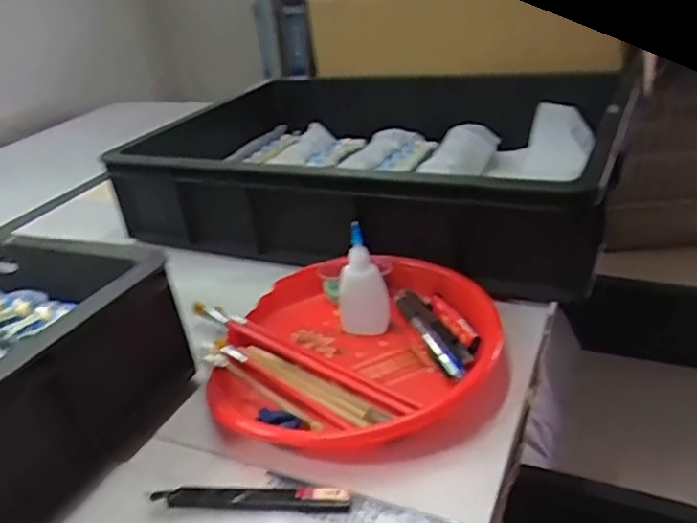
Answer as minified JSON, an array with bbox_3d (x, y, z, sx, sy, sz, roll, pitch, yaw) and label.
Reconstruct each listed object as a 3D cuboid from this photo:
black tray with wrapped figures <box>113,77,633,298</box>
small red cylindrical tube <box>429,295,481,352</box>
[{"bbox_3d":[0.010,-0.140,0.813,0.651,0.114,0.409,9,31,28],"label":"black tray with wrapped figures"},{"bbox_3d":[0.094,0.053,0.540,0.014,0.011,0.080,-14,28,-13],"label":"small red cylindrical tube"}]

